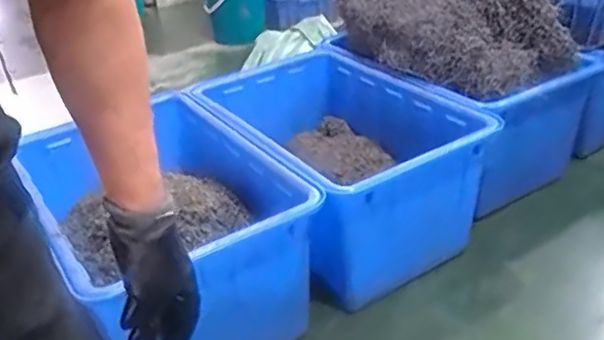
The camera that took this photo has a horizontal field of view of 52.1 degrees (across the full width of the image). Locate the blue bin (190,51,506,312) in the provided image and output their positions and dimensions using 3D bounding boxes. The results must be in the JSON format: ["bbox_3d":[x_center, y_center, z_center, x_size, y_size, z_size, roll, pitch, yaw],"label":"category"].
[{"bbox_3d":[0.061,-0.013,1.608,0.487,0.376,0.731,-20,34,-24],"label":"blue bin"}]

